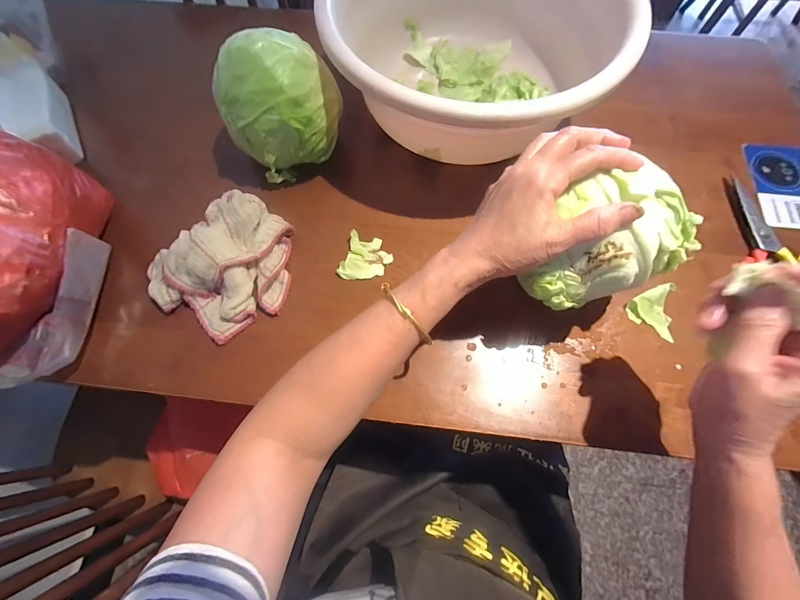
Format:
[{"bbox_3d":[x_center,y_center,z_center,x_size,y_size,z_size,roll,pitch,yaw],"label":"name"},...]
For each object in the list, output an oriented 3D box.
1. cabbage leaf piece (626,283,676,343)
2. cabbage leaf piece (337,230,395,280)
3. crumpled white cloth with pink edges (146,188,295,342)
[{"bbox_3d":[0.259,0.011,0.362,0.042,0.017,0.055,7,70,3],"label":"cabbage leaf piece"},{"bbox_3d":[-0.037,-0.046,0.389,0.050,0.010,0.056,20,71,7],"label":"cabbage leaf piece"},{"bbox_3d":[-0.179,-0.038,0.367,0.124,0.052,0.146,42,75,14],"label":"crumpled white cloth with pink edges"}]

